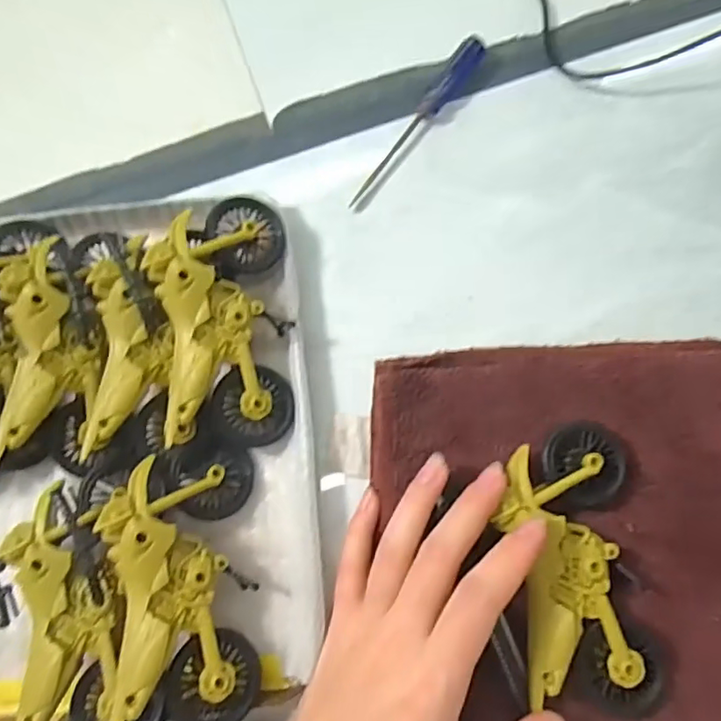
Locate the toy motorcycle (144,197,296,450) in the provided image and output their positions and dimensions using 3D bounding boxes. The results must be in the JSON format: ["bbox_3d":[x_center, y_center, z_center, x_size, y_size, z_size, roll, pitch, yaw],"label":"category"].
[{"bbox_3d":[-0.064,-0.021,0.268,0.055,0.041,0.116,-7,77,-1],"label":"toy motorcycle"}]

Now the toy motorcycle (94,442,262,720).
[{"bbox_3d":[-0.078,0.096,0.241,0.063,0.036,0.115,-6,77,-1],"label":"toy motorcycle"}]

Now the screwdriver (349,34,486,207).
[{"bbox_3d":[0.032,-0.132,0.310,0.014,0.015,0.115,37,80,8],"label":"screwdriver"}]

